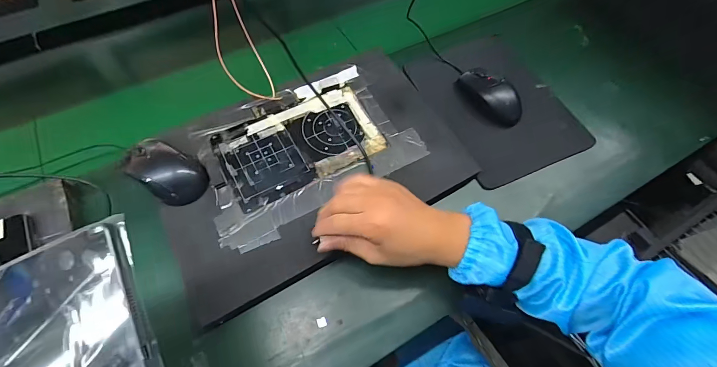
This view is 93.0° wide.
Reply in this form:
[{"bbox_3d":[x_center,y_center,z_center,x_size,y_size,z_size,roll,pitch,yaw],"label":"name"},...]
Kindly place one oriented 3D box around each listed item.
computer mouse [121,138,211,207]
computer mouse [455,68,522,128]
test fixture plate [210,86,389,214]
[{"bbox_3d":[-0.240,-0.018,0.424,0.101,0.034,0.060,33,66,15],"label":"computer mouse"},{"bbox_3d":[0.208,-0.141,0.537,0.061,0.031,0.115,-28,66,-16],"label":"computer mouse"},{"bbox_3d":[-0.080,-0.056,0.471,0.212,0.007,0.124,-24,65,-14],"label":"test fixture plate"}]

